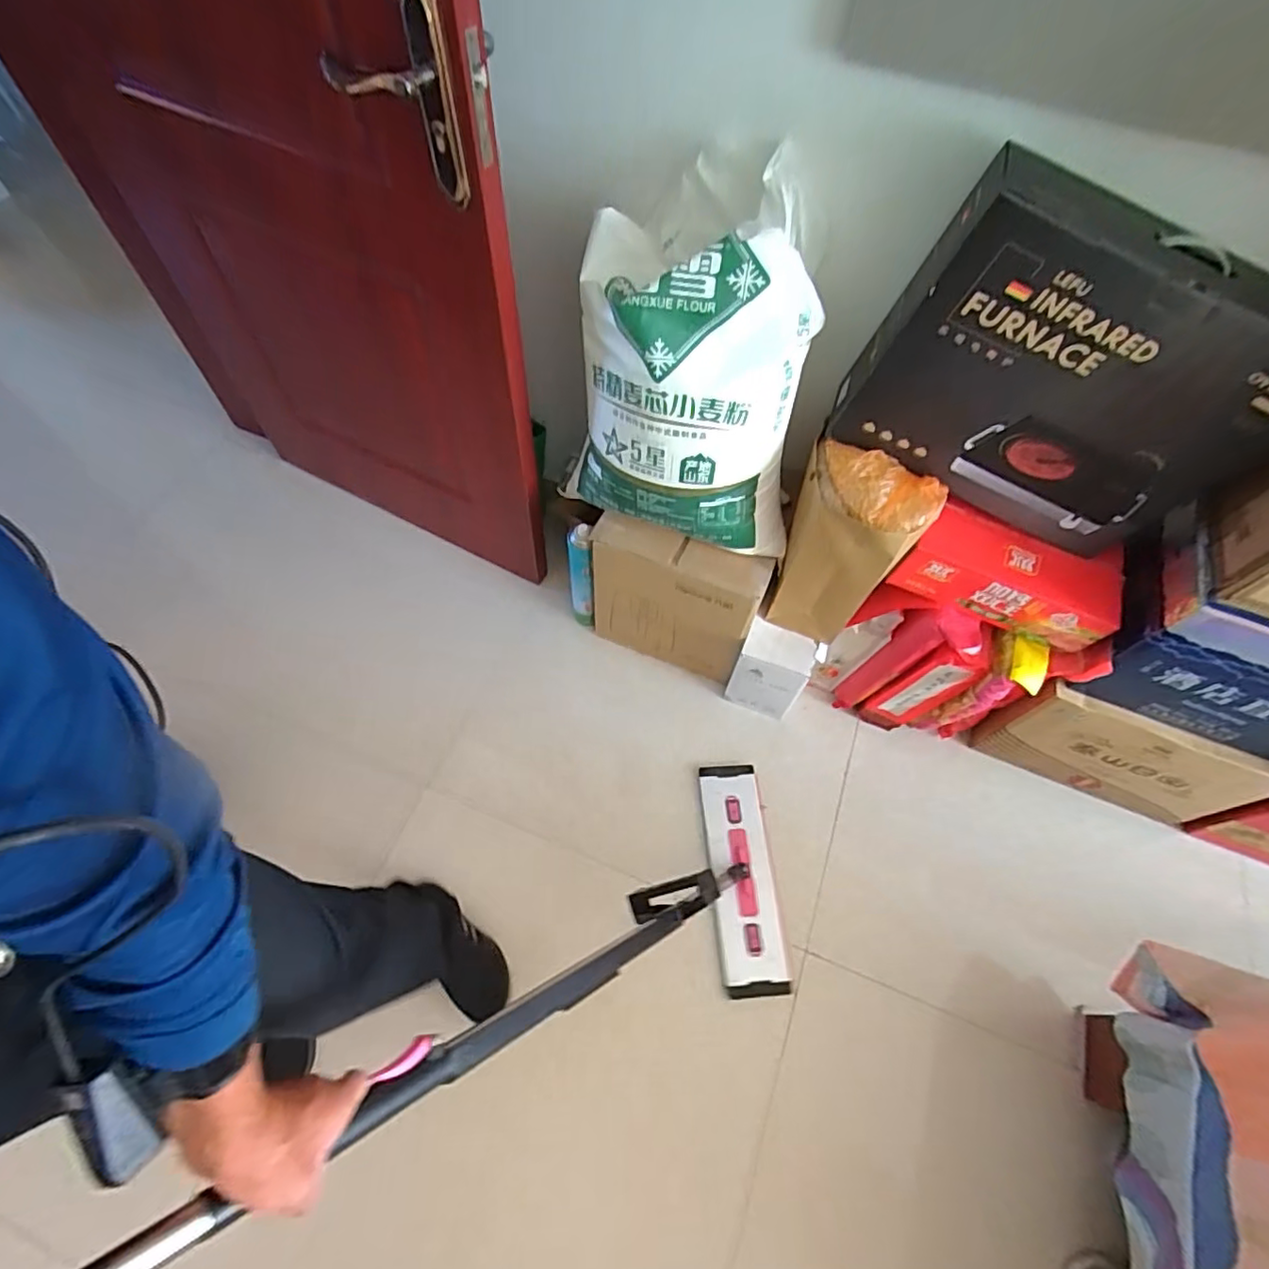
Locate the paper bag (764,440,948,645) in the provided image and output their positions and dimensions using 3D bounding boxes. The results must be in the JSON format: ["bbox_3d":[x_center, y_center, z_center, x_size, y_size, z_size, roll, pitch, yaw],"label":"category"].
[{"bbox_3d":[0.366,-0.147,1.122,0.216,0.370,0.128,24,62,11],"label":"paper bag"}]

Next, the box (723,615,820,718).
[{"bbox_3d":[0.284,0.079,1.309,0.138,0.212,0.104,21,62,9],"label":"box"}]

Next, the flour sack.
[{"bbox_3d":[0.106,-0.421,1.014,0.419,0.480,0.297,20,62,8],"label":"flour sack"}]

